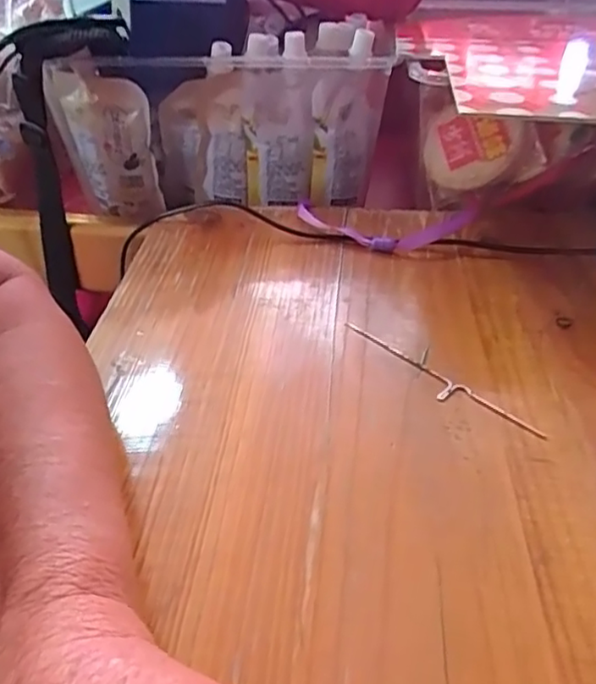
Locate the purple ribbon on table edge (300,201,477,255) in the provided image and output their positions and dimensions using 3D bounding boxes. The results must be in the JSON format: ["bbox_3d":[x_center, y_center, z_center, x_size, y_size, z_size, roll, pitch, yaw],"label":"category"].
[{"bbox_3d":[0.057,-0.080,0.434,0.125,0.008,0.046,6,53,13],"label":"purple ribbon on table edge"}]

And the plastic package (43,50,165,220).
[{"bbox_3d":[-0.161,-0.167,0.519,0.082,0.136,0.019,6,39,6],"label":"plastic package"}]

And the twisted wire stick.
[{"bbox_3d":[0.068,0.018,0.319,0.015,0.004,0.122,-30,45,-31],"label":"twisted wire stick"}]

